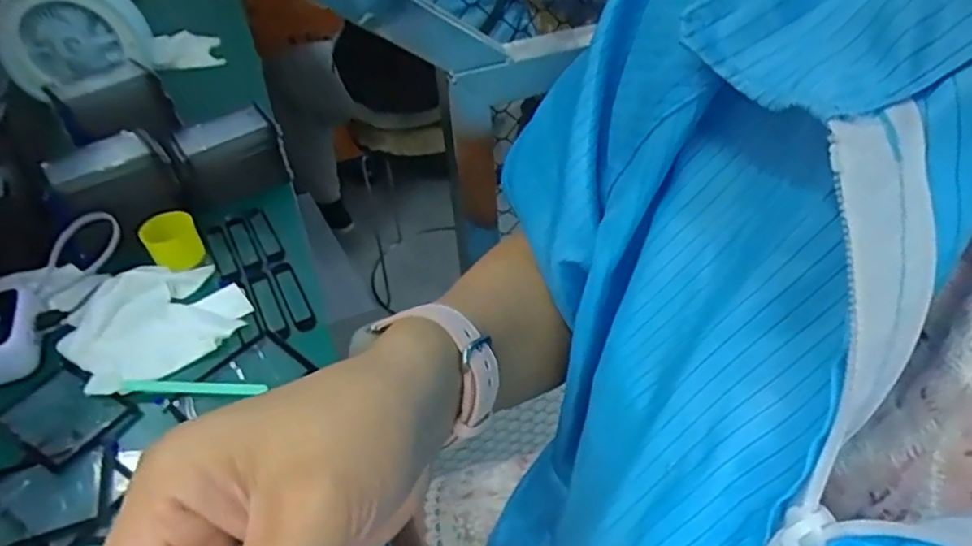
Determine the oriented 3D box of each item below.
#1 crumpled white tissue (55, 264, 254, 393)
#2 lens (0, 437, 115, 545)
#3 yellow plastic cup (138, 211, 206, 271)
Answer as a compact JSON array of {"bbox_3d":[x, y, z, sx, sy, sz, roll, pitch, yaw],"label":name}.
[{"bbox_3d":[-0.241,0.032,0.471,0.115,0.016,0.100,-30,49,-27],"label":"crumpled white tissue"},{"bbox_3d":[-0.263,0.131,0.377,0.083,0.006,0.055,-14,44,-12],"label":"lens"},{"bbox_3d":[-0.251,-0.027,0.521,0.039,0.035,0.040,-2,42,1],"label":"yellow plastic cup"}]

